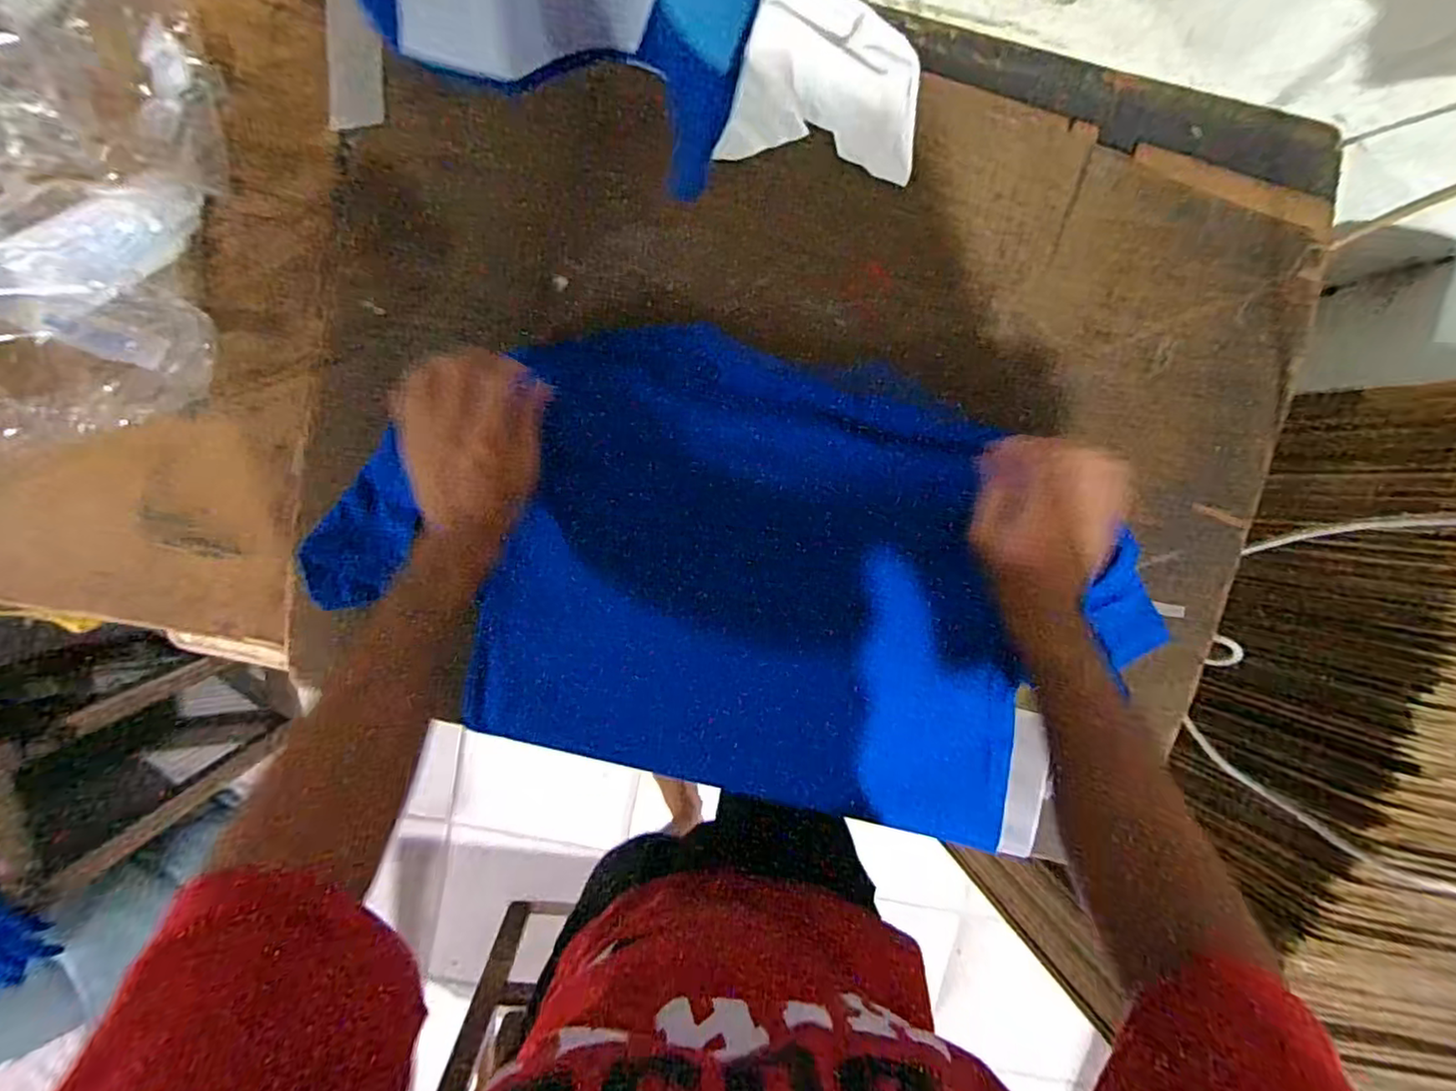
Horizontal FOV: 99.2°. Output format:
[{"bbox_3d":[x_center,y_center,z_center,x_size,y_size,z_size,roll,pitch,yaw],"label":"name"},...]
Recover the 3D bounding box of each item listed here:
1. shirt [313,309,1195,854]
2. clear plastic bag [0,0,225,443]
[{"bbox_3d":[0.009,0.028,0.540,0.645,0.090,0.385,13,97,-4],"label":"shirt"},{"bbox_3d":[-0.473,-0.243,0.417,0.185,0.136,0.337,1,99,0],"label":"clear plastic bag"}]

